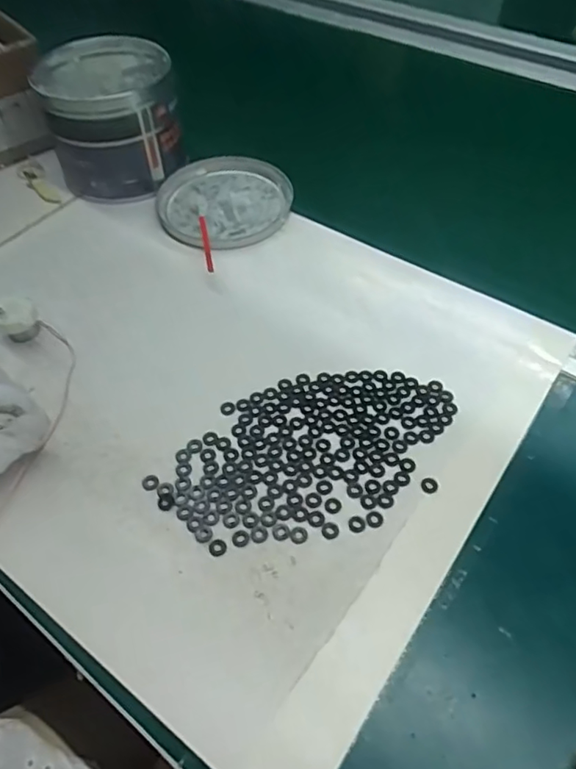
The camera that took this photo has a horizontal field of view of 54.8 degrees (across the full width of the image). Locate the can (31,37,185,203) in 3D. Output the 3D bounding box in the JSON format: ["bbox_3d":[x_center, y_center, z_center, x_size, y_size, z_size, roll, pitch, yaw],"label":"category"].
[{"bbox_3d":[-0.171,-0.259,0.551,0.123,0.106,0.118,-16,54,-10],"label":"can"}]

